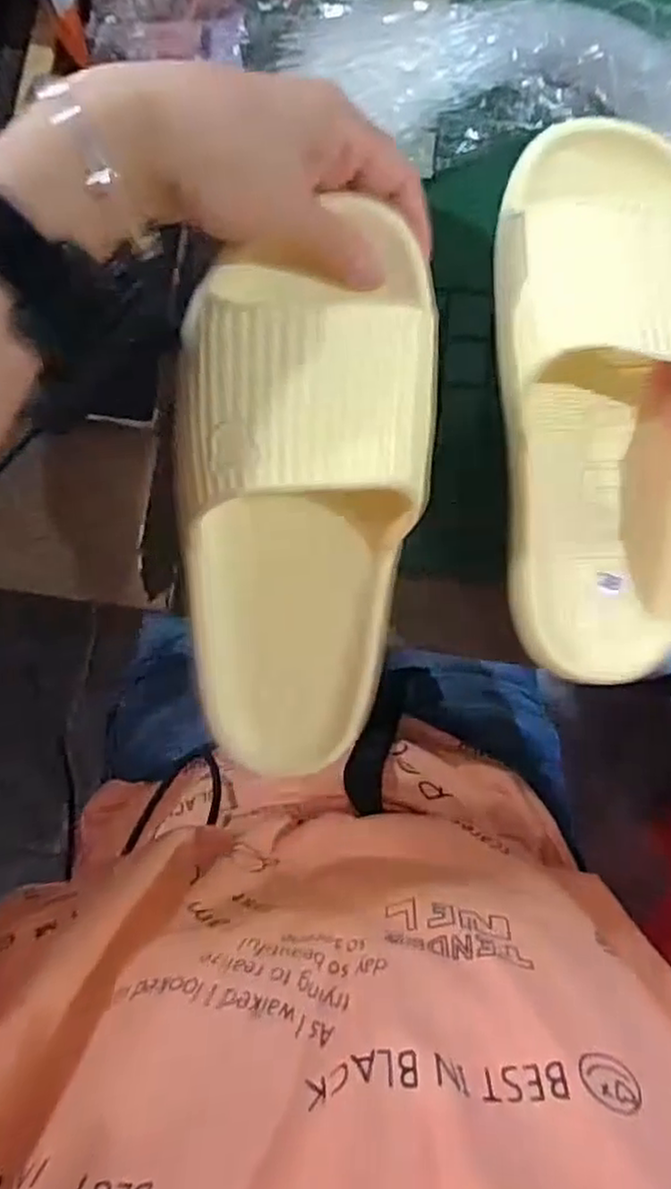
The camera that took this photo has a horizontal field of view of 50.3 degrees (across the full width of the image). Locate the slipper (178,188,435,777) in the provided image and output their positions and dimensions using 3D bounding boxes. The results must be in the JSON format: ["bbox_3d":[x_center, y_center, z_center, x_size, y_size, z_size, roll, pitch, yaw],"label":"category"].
[{"bbox_3d":[-0.016,-0.031,0.302,0.100,0.062,0.229,6,111,-1],"label":"slipper"}]

